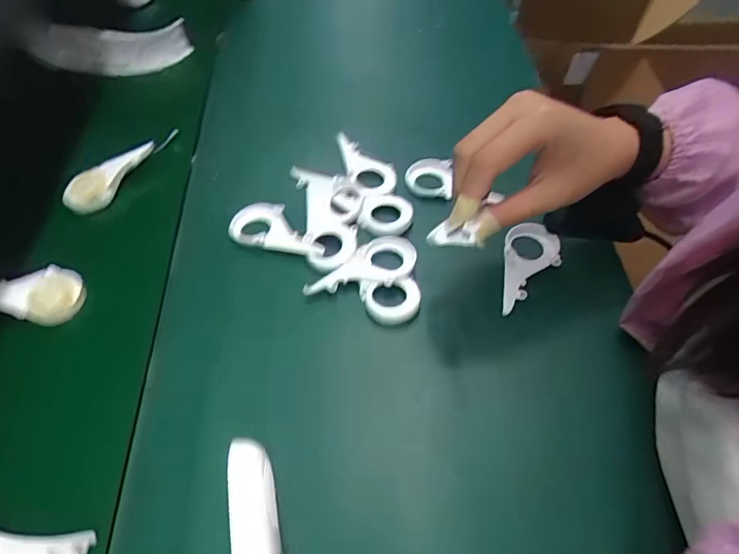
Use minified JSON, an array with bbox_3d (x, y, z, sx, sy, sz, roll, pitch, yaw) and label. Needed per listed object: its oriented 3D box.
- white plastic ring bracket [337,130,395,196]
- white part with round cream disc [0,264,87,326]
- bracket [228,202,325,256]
[{"bbox_3d":[-0.002,-0.116,0.478,0.046,0.009,0.081,-10,52,-5],"label":"white plastic ring bracket"},{"bbox_3d":[-0.306,0.013,0.405,0.118,0.018,0.048,4,51,-10],"label":"white part with round cream disc"},{"bbox_3d":[-0.080,-0.045,0.432,0.088,0.007,0.049,9,52,9],"label":"bracket"}]

